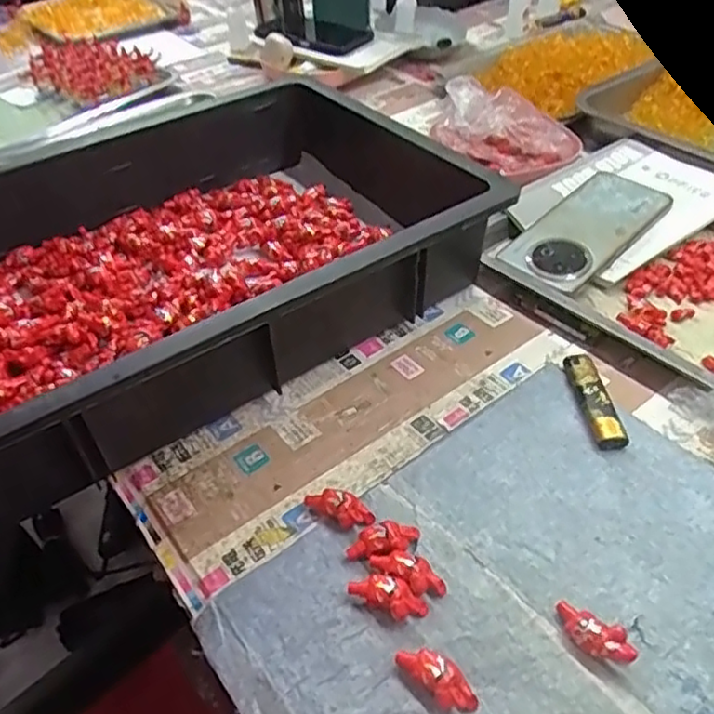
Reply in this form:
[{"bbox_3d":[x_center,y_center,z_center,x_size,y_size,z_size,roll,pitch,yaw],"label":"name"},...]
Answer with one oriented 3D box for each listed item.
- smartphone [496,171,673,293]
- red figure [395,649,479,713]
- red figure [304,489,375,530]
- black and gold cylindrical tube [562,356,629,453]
[{"bbox_3d":[0.201,-0.114,0.572,0.157,0.011,0.076,-38,59,-22],"label":"smartphone"},{"bbox_3d":[0.040,0.157,0.322,0.018,0.013,0.041,-35,51,-28],"label":"red figure"},{"bbox_3d":[-0.011,0.091,0.398,0.043,0.016,0.017,25,51,28],"label":"red figure"},{"bbox_3d":[0.163,0.029,0.451,0.020,0.011,0.081,-5,43,0],"label":"black and gold cylindrical tube"}]

